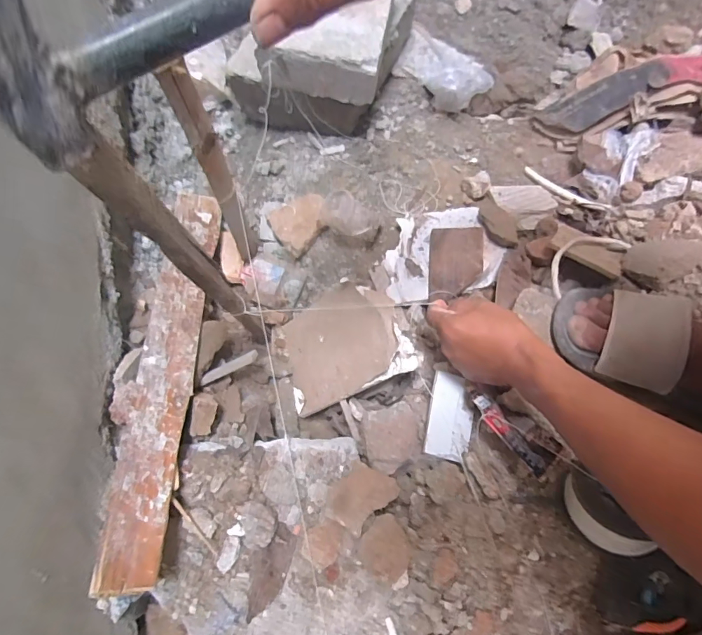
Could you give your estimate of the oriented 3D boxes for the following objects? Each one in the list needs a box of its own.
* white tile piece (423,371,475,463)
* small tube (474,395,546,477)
[{"bbox_3d":[0.108,0.105,0.460,0.045,0.010,0.088,12,73,5],"label":"white tile piece"},{"bbox_3d":[0.152,0.111,0.417,0.024,0.021,0.087,-31,56,-8],"label":"small tube"}]

